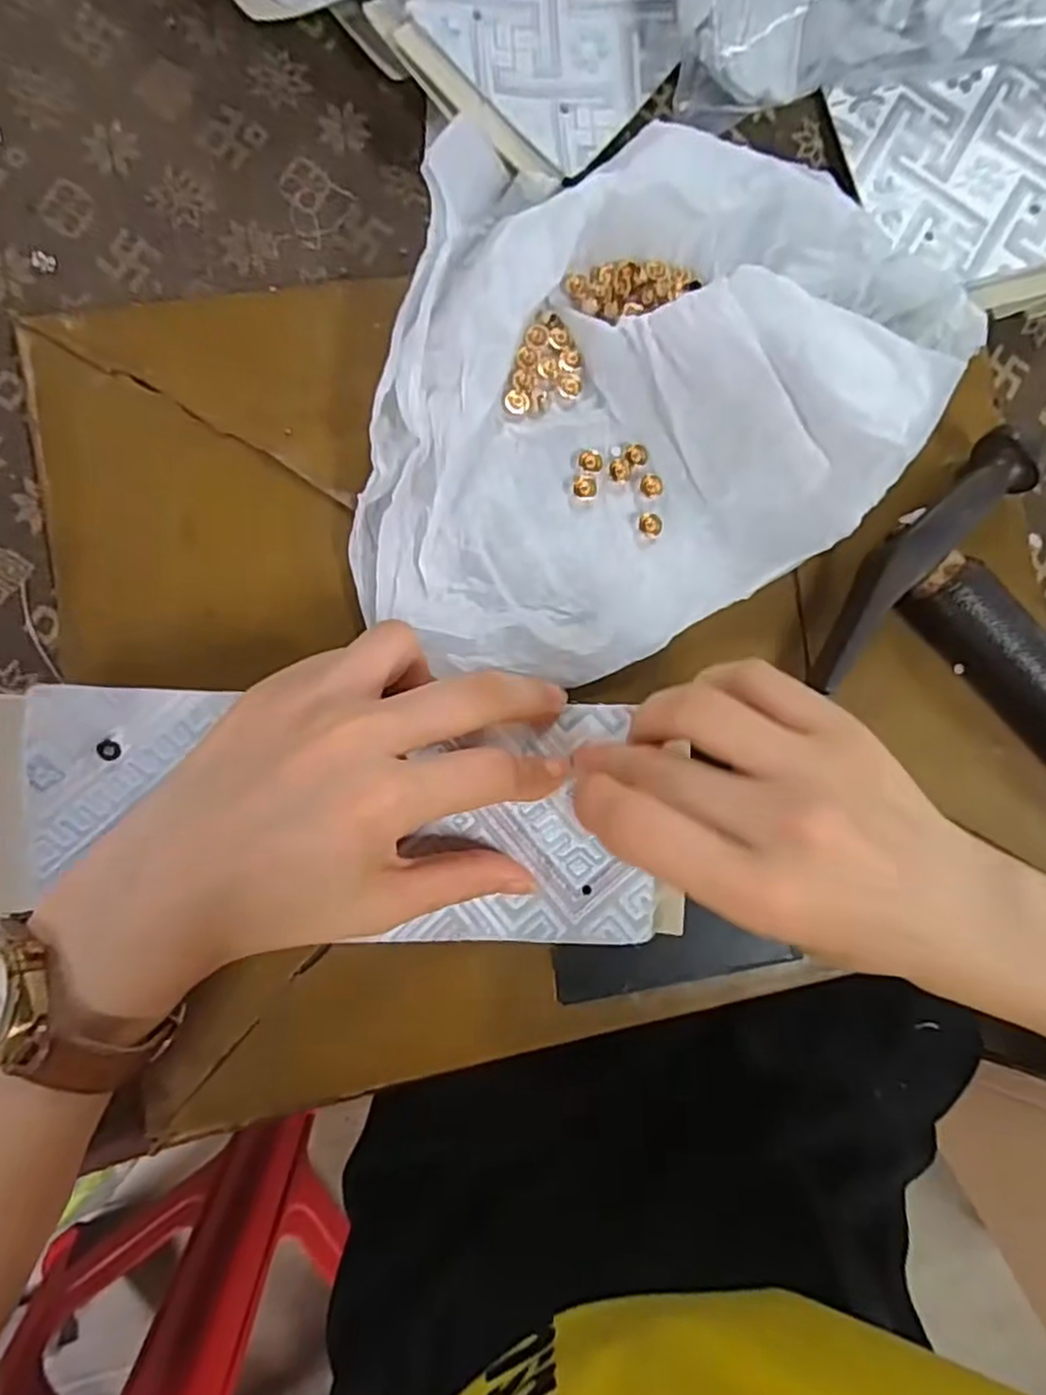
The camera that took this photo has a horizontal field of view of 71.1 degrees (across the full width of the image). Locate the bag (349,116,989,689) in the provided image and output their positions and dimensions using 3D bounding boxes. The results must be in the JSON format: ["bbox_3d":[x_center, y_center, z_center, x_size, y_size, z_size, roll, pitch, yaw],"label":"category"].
[{"bbox_3d":[0.060,-0.113,0.281,0.221,0.058,0.224,11,85,-5],"label":"bag"}]

